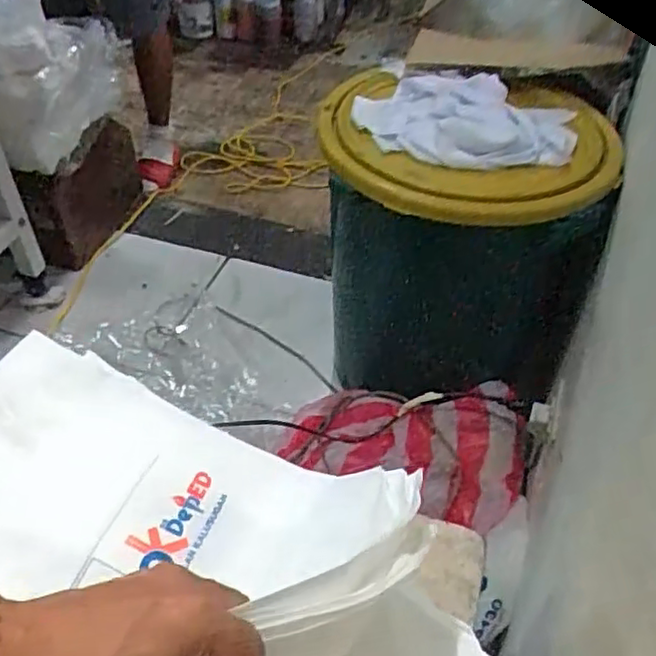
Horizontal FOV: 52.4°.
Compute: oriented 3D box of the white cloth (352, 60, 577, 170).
[{"bbox_3d":[0.200,-0.315,0.995,0.325,0.051,0.239,16,46,16],"label":"white cloth"}]

